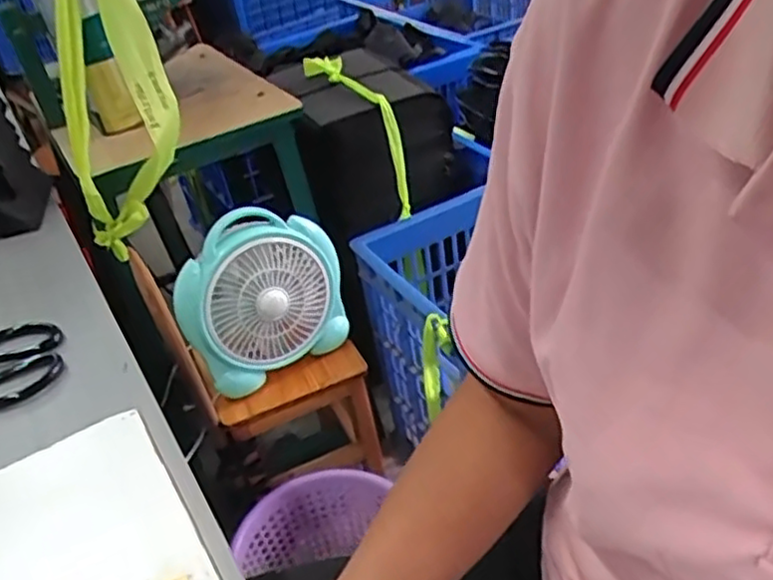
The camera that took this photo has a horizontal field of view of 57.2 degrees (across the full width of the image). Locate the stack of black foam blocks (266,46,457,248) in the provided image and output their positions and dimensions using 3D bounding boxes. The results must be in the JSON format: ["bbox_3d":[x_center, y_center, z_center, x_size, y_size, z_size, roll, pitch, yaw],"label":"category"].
[{"bbox_3d":[-0.091,-0.293,1.429,0.375,0.244,0.335,-32,42,-30],"label":"stack of black foam blocks"}]

